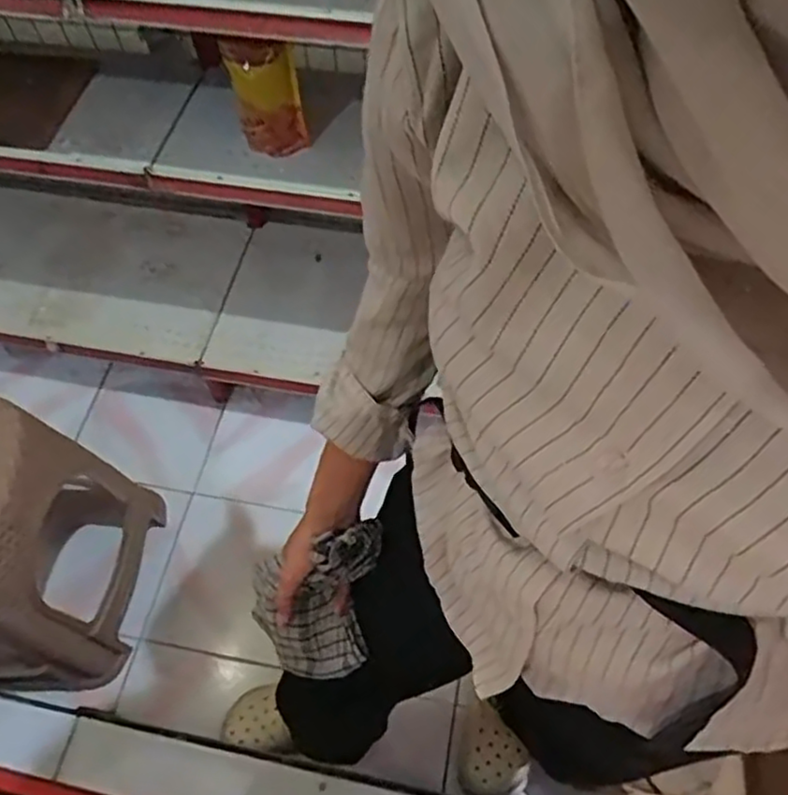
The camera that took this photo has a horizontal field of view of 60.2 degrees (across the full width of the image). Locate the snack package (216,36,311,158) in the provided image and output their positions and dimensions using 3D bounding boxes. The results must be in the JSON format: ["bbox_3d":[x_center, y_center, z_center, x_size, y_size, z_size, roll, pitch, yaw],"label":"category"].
[{"bbox_3d":[-0.194,-0.458,1.045,0.103,0.186,0.041,-8,60,-3],"label":"snack package"}]

